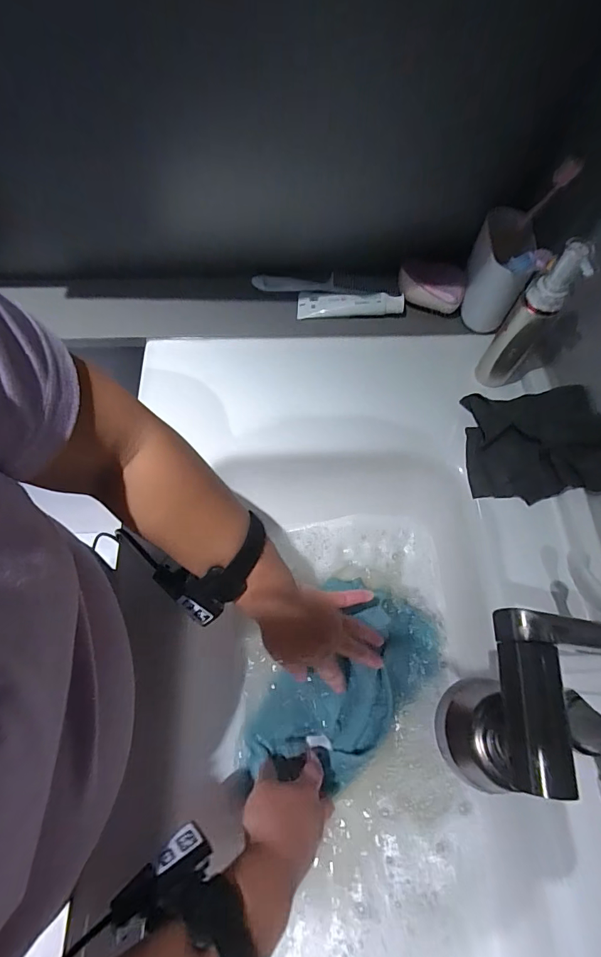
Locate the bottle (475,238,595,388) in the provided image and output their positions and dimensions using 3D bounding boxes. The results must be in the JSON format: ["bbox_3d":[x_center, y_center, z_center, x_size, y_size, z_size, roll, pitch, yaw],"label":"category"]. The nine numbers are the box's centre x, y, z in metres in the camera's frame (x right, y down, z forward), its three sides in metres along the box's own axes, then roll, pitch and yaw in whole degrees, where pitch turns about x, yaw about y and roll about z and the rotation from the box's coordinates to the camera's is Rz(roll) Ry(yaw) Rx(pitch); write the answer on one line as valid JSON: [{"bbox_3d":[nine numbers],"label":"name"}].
[{"bbox_3d":[0.248,-0.170,0.459,0.046,0.176,0.045,35,71,14],"label":"bottle"}]

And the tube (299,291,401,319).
[{"bbox_3d":[0.066,-0.234,0.572,0.138,0.026,0.036,-1,66,-1],"label":"tube"}]

